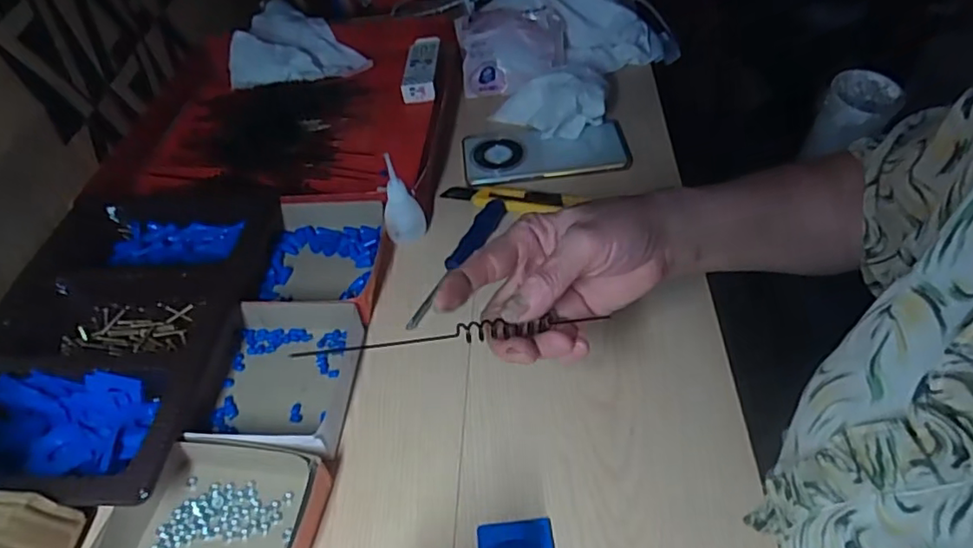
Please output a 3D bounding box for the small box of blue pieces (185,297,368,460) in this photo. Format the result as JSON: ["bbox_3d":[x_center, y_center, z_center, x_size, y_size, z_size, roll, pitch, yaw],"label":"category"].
[{"bbox_3d":[-0.160,0.076,0.449,0.114,0.039,0.129,0,50,5],"label":"small box of blue pieces"}]

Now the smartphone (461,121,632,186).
[{"bbox_3d":[0.062,-0.134,0.618,0.171,0.012,0.083,-5,49,1],"label":"smartphone"}]

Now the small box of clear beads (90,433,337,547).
[{"bbox_3d":[-0.181,0.167,0.367,0.136,0.035,0.128,2,50,7],"label":"small box of clear beads"}]

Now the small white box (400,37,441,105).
[{"bbox_3d":[-0.082,-0.257,0.739,0.041,0.027,0.129,-3,49,3],"label":"small white box"}]

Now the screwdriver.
[{"bbox_3d":[-0.024,-0.012,0.512,0.019,0.020,0.158,21,57,22],"label":"screwdriver"}]

